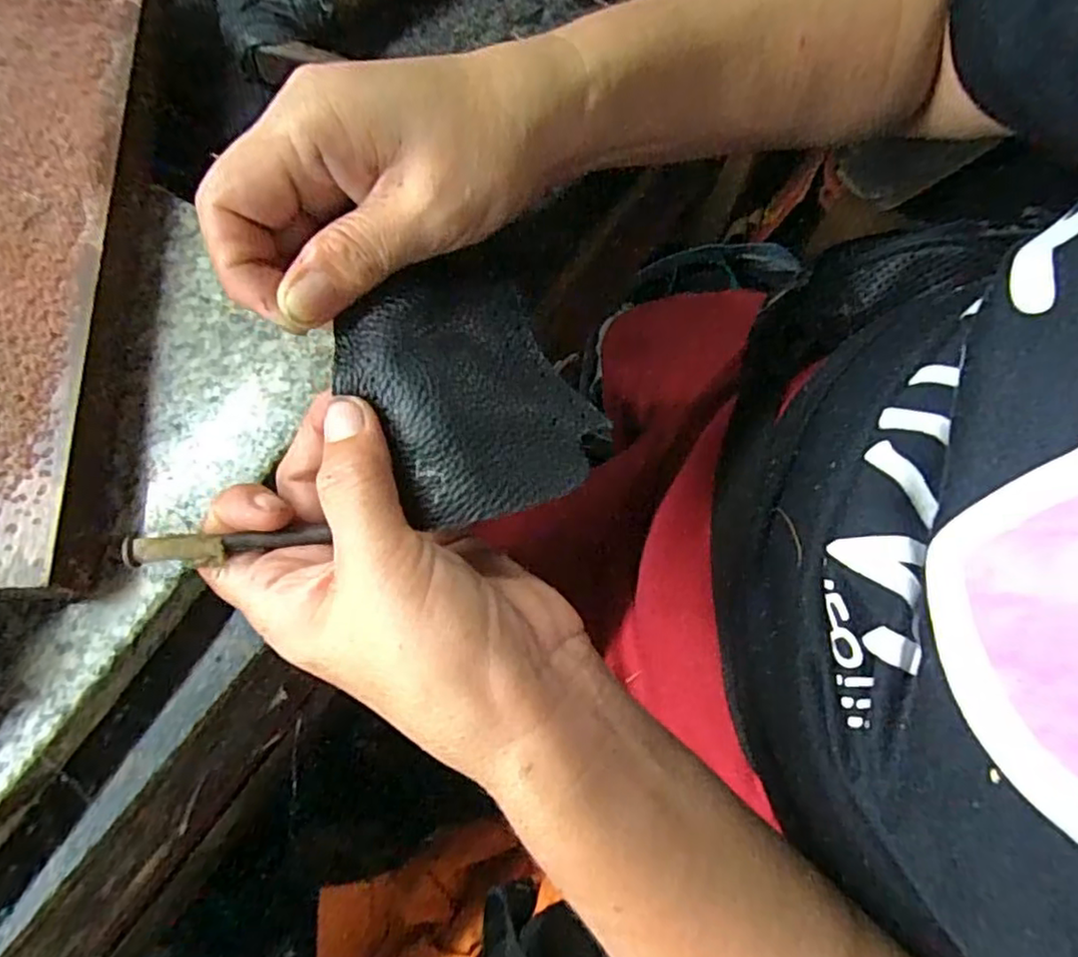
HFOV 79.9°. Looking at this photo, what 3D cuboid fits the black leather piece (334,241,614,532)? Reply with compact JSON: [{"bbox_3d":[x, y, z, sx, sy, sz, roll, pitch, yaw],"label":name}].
[{"bbox_3d":[-0.021,-0.029,0.204,0.069,0.011,0.085,-28,79,-31],"label":"black leather piece"}]

